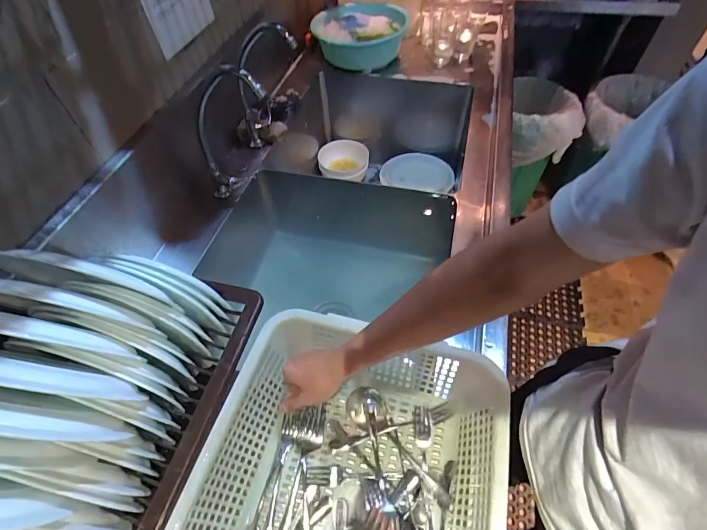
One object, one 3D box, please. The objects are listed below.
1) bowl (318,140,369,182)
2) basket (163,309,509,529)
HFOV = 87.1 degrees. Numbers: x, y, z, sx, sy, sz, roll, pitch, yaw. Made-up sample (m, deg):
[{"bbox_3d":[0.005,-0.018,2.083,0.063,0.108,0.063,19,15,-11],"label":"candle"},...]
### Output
[{"bbox_3d":[-0.035,-0.372,1.344,0.177,0.087,0.174,-1,54,2],"label":"bowl"},{"bbox_3d":[-0.017,0.296,0.457,0.338,0.130,0.419,13,55,12],"label":"basket"}]

